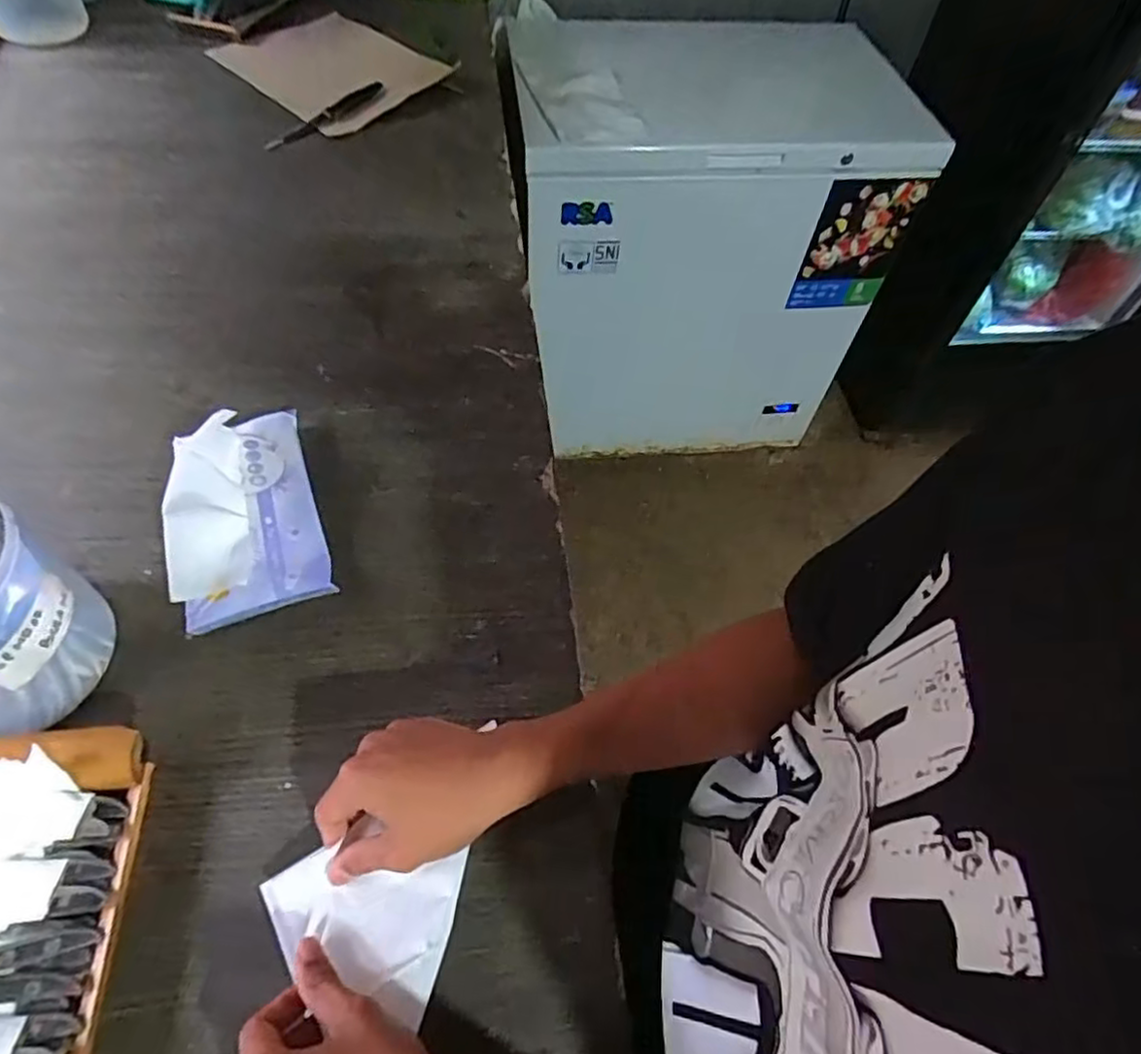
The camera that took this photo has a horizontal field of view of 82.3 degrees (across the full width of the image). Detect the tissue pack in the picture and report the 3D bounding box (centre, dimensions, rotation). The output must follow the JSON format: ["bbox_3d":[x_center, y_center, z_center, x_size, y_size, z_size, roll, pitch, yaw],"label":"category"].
[{"bbox_3d":[-0.271,-0.020,0.538,0.108,0.064,0.187,-16,59,-15],"label":"tissue pack"}]

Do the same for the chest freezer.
[{"bbox_3d":[0.280,-0.698,1.626,0.777,0.875,0.584,-3,57,-7],"label":"chest freezer"}]

